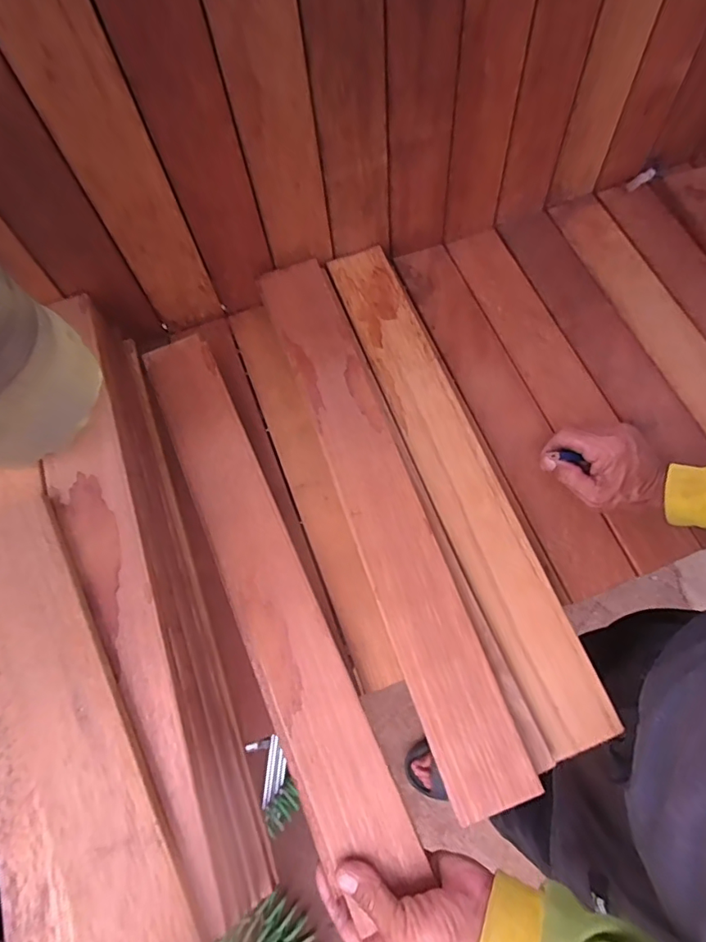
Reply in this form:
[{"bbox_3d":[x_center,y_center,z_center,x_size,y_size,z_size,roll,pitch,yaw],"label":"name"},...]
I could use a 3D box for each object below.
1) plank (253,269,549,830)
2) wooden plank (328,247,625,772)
[{"bbox_3d":[0.021,0.015,0.421,0.068,0.010,0.496,-19,71,-6],"label":"plank"},{"bbox_3d":[0.091,-0.012,0.450,0.073,0.025,0.502,-19,69,-5],"label":"wooden plank"}]

